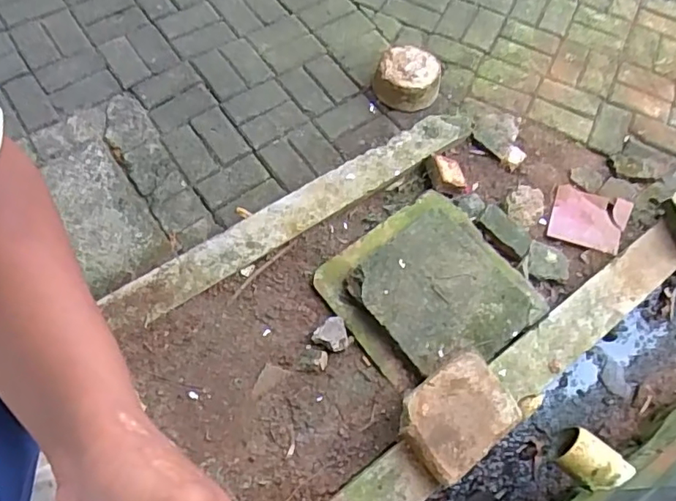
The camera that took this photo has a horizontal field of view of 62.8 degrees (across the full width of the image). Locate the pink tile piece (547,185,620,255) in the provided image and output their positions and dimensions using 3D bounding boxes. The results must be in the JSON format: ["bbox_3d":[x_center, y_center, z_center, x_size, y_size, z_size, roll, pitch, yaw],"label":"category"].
[{"bbox_3d":[0.782,-0.100,1.751,0.208,0.021,0.210,22,65,4],"label":"pink tile piece"}]

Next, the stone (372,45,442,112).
[{"bbox_3d":[0.235,-0.578,1.864,0.216,0.123,0.190,14,65,1],"label":"stone"}]

